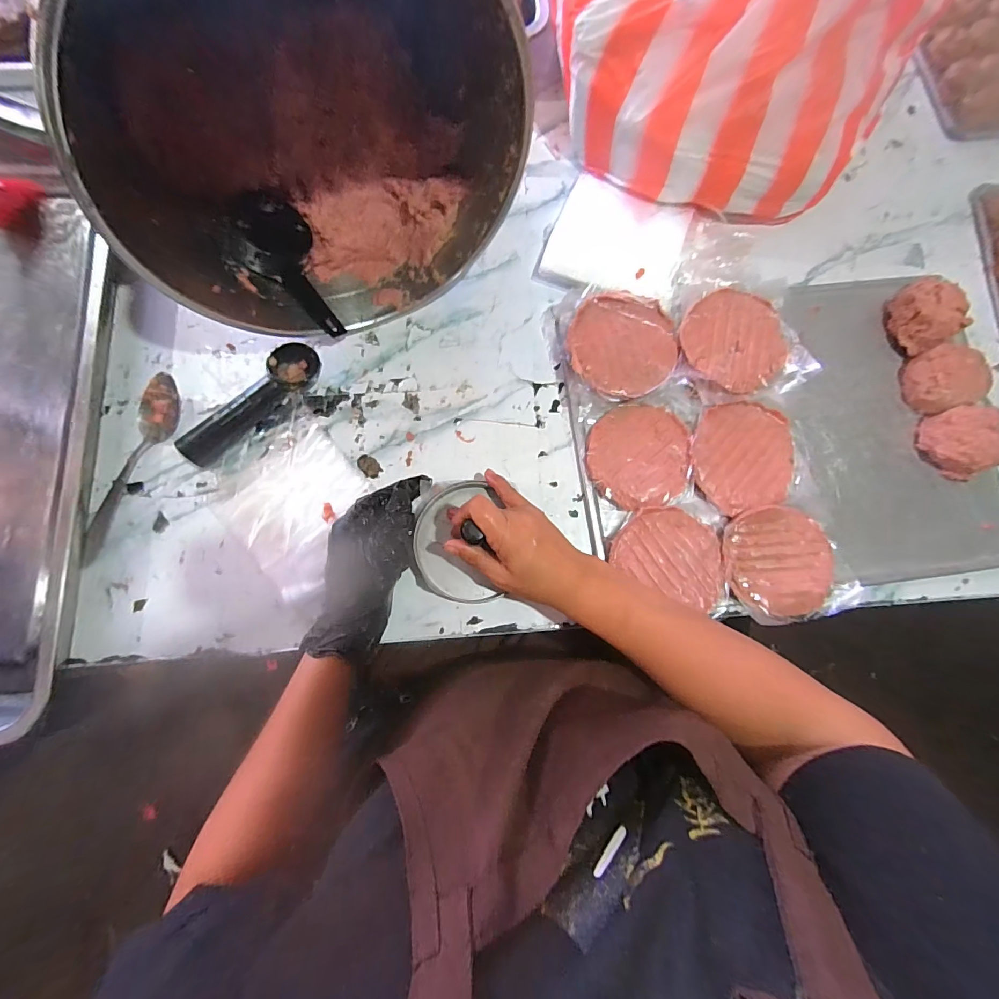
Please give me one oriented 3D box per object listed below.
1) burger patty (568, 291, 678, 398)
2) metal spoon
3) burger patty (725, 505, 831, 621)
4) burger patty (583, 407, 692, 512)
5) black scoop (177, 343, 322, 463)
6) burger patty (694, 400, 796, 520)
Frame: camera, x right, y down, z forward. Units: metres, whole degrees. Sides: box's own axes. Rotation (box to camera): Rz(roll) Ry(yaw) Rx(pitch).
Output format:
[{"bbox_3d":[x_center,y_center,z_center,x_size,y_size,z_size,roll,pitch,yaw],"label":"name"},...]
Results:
[{"bbox_3d":[0.125,-0.158,0.429,0.105,0.008,0.102,0,81,-1],"label":"burger patty"},{"bbox_3d":[-0.359,-0.031,0.406,0.033,0.020,0.190,21,81,2],"label":"metal spoon"},{"bbox_3d":[0.272,0.058,0.410,0.102,0.012,0.100,0,81,-1],"label":"burger patty"},{"bbox_3d":[0.139,-0.044,0.433,0.098,0.015,0.107,0,81,-1],"label":"burger patty"},{"bbox_3d":[-0.246,-0.096,0.422,0.154,0.024,0.038,-43,84,-7],"label":"black scoop"},{"bbox_3d":[0.244,-0.042,0.425,0.098,0.005,0.108,10,81,0],"label":"burger patty"}]

